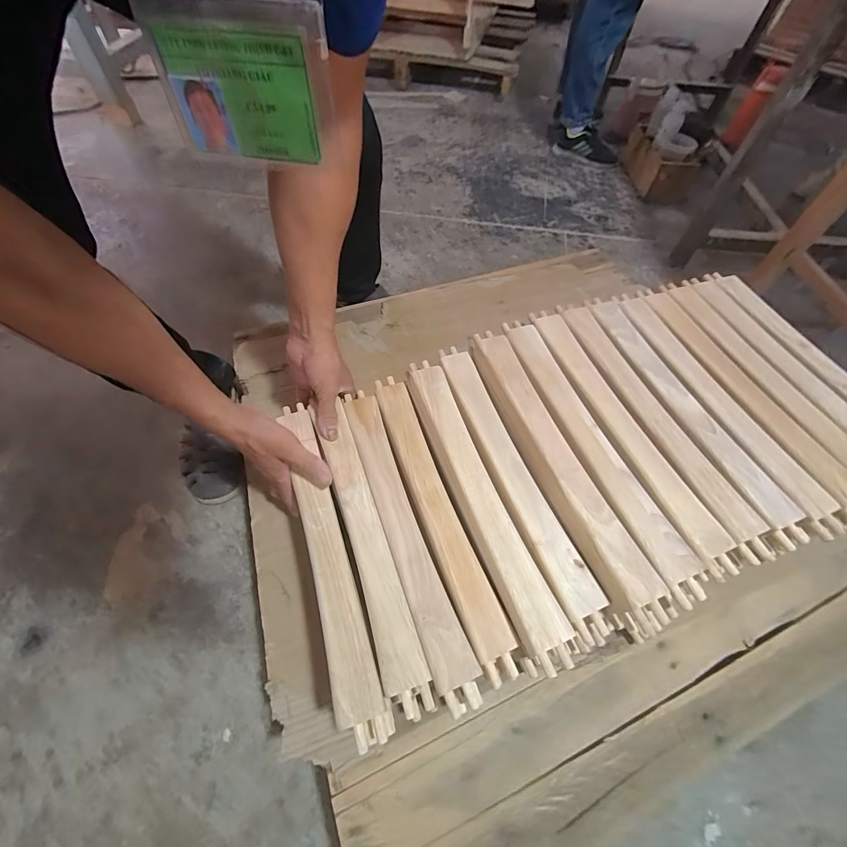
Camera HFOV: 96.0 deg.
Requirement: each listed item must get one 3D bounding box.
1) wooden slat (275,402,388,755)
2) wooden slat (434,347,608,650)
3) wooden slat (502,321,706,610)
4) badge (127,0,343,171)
[{"bbox_3d":[-0.118,0.138,0.454,0.045,0.013,0.395,-16,59,-12],"label":"wooden slat"},{"bbox_3d":[0.106,0.054,0.481,0.050,0.017,0.391,-16,59,-12],"label":"wooden slat"},{"bbox_3d":[0.200,0.014,0.476,0.049,0.017,0.396,-15,59,-11],"label":"wooden slat"},{"bbox_3d":[-0.096,-0.181,0.198,0.100,0.082,0.004,11,52,8],"label":"badge"}]

